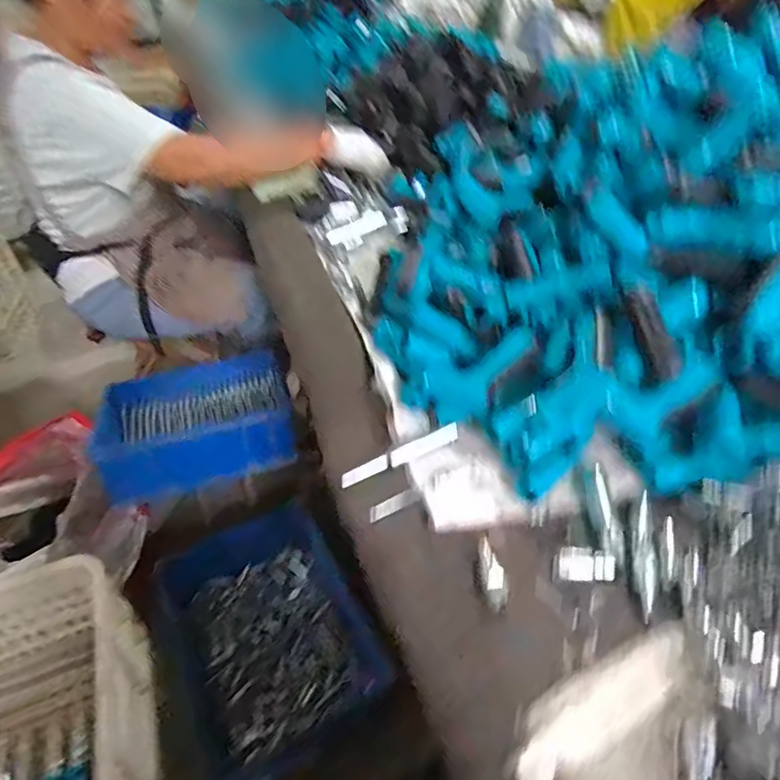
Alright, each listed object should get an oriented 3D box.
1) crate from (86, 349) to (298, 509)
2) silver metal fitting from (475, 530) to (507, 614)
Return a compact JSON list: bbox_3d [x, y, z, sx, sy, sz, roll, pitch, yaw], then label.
[{"bbox_3d":[-0.387,0.066,1.030,0.363,0.144,0.205,-15,45,-13],"label":"crate"},{"bbox_3d":[0.089,0.161,0.461,0.024,0.010,0.071,-1,44,1],"label":"silver metal fitting"}]

